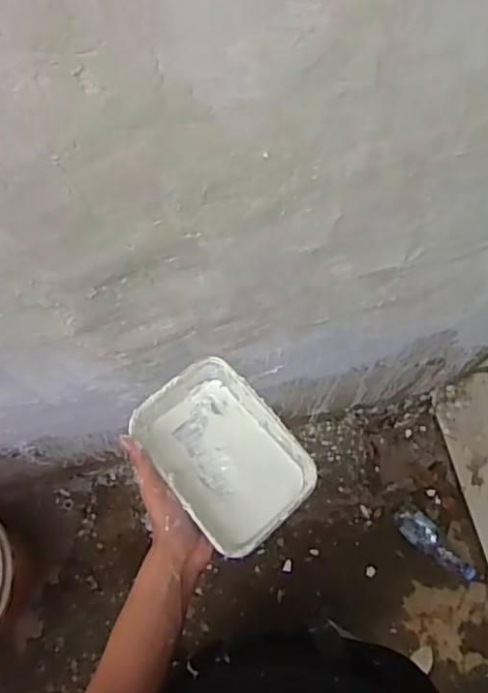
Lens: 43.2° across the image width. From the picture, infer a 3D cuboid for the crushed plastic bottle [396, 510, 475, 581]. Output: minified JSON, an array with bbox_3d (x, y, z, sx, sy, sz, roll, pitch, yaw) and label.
[{"bbox_3d":[0.492,0.520,1.587,0.076,0.051,0.246,-41,74,-17],"label":"crushed plastic bottle"}]

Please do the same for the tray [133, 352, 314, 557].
[{"bbox_3d":[-0.021,0.106,0.608,0.118,0.042,0.173,-37,73,-16],"label":"tray"}]

